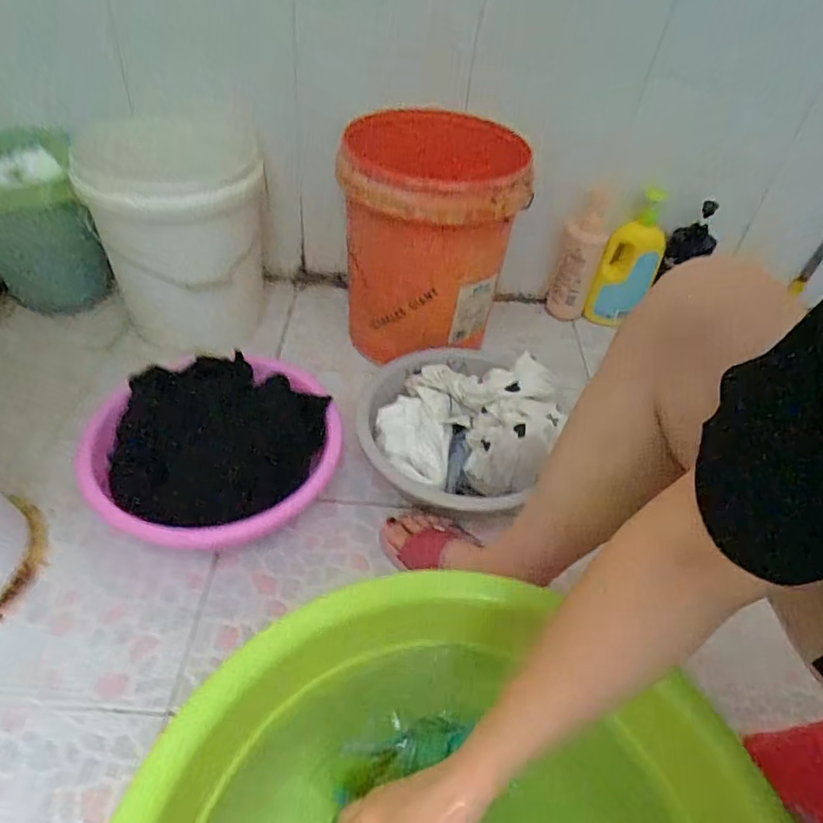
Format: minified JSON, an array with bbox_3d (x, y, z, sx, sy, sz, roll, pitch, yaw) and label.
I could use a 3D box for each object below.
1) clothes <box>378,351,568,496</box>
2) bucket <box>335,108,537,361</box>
[{"bbox_3d":[0.086,0.014,0.851,0.238,0.146,0.244,3,45,-3],"label":"clothes"},{"bbox_3d":[0.036,-0.299,0.972,0.271,0.335,0.301,17,46,11],"label":"bucket"}]

